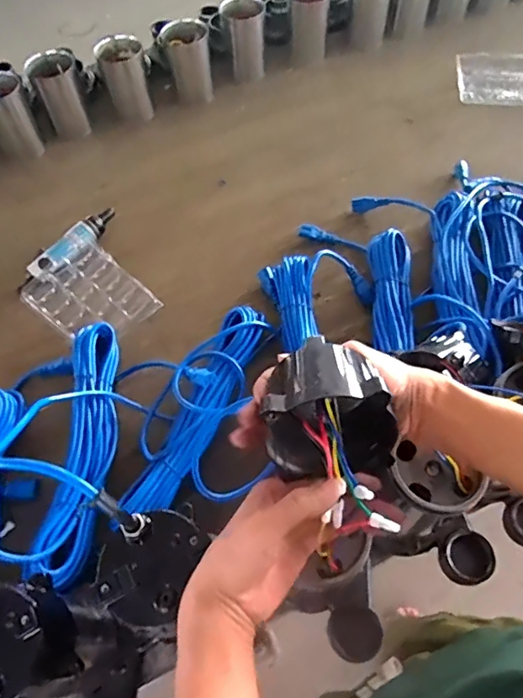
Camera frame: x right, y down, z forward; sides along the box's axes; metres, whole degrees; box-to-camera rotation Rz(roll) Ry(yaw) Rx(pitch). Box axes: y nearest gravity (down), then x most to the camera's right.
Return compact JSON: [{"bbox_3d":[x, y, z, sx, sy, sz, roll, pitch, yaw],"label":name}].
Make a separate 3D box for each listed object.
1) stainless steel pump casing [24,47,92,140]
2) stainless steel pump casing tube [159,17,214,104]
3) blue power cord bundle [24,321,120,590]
[{"bbox_3d":[-0.396,-0.497,1.004,0.092,0.134,0.081,-15,60,-6],"label":"stainless steel pump casing"},{"bbox_3d":[-0.148,-0.587,1.045,0.085,0.131,0.078,-23,61,-11],"label":"stainless steel pump casing tube"},{"bbox_3d":[-0.230,0.117,0.654,0.075,0.060,0.334,-3,59,1],"label":"blue power cord bundle"}]

